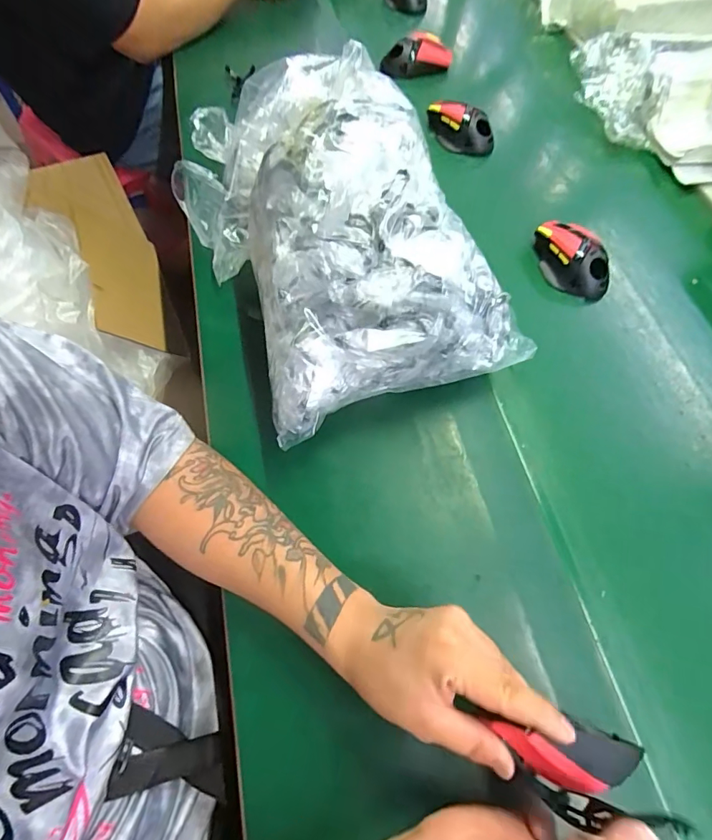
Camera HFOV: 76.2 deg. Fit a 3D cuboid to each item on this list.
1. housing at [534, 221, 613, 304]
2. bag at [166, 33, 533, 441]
[{"bbox_3d":[0.266,-0.198,0.558,0.060,0.043,0.109,-40,71,-19],"label":"housing"},{"bbox_3d":[-0.049,-0.237,0.487,0.241,0.161,0.474,-22,66,-12],"label":"bag"}]

